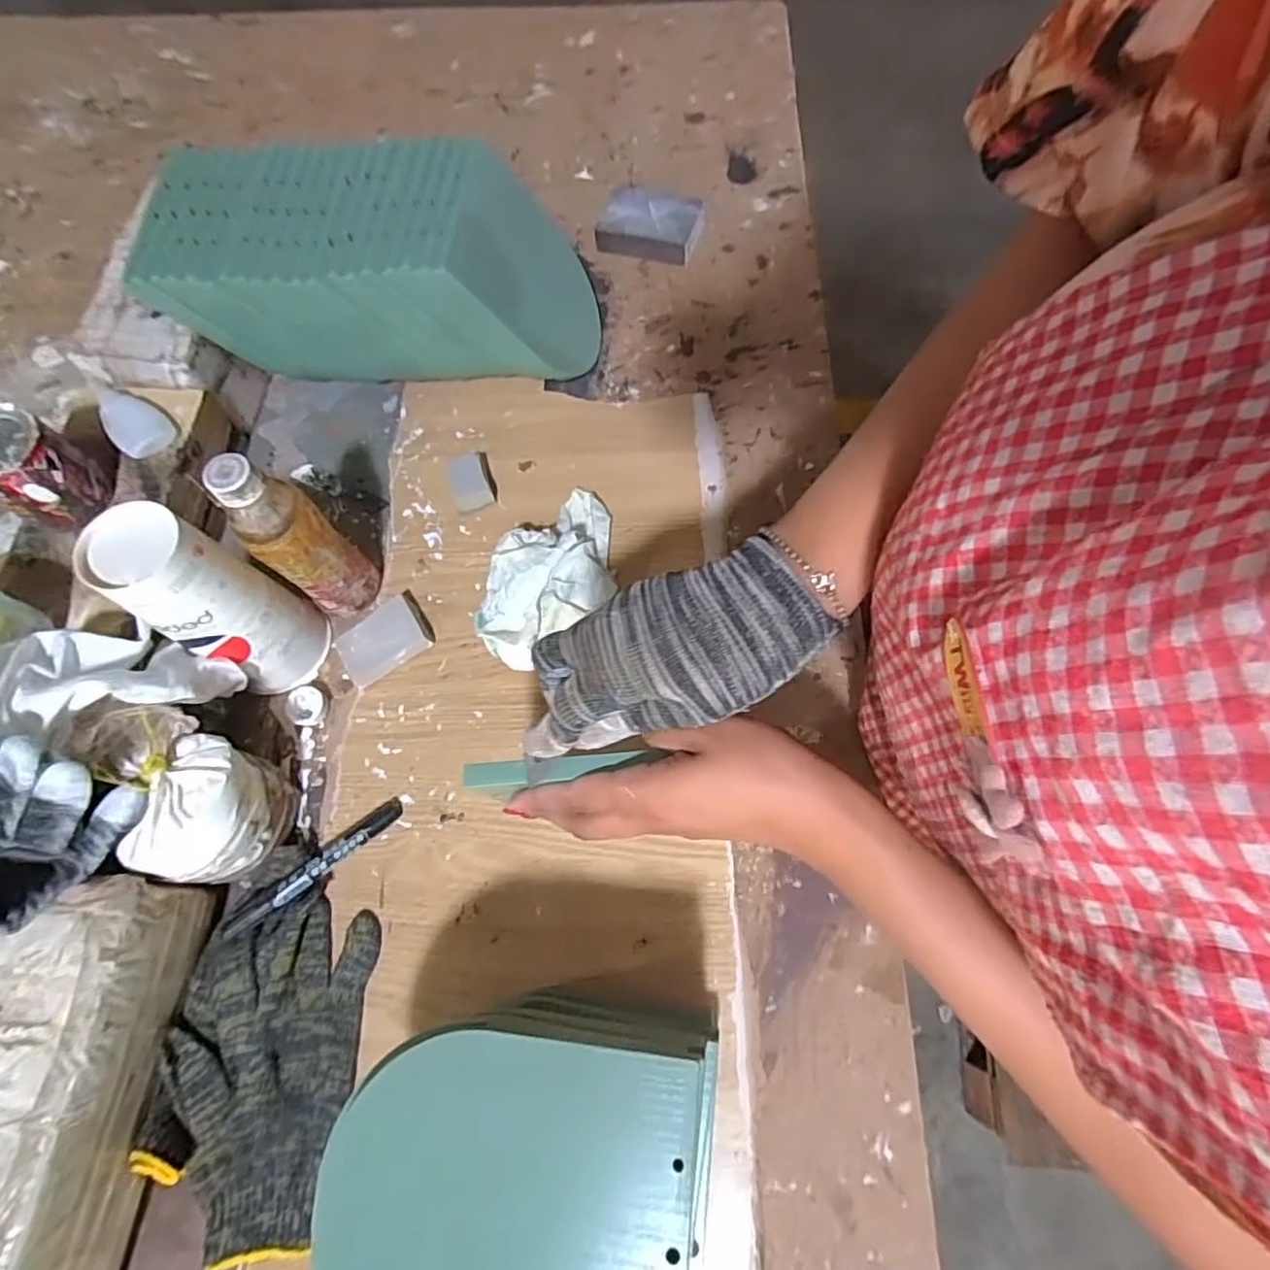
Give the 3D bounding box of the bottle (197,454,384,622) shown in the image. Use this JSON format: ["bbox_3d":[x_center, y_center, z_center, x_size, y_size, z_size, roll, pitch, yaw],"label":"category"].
[{"bbox_3d":[-0.244,-0.071,0.470,0.050,0.158,0.050,-19,69,-6],"label":"bottle"}]

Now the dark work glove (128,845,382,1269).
[{"bbox_3d":[-0.237,0.260,0.411,0.111,0.028,0.222,1,68,1],"label":"dark work glove"}]

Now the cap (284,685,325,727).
[{"bbox_3d":[-0.261,0.056,0.506,0.030,0.007,0.029,0,68,1],"label":"cap"}]

